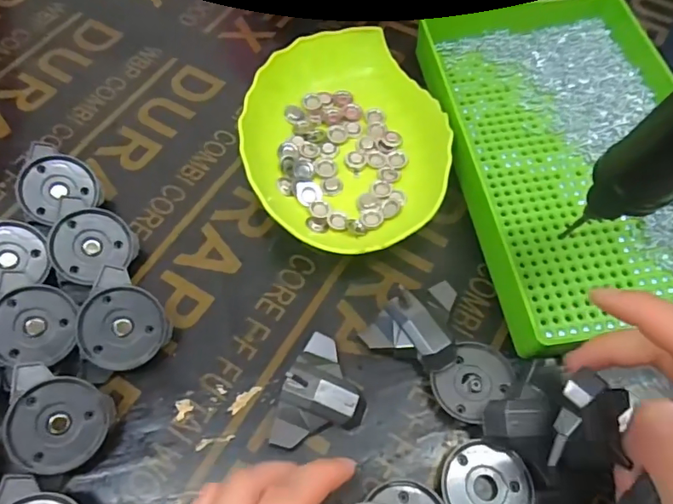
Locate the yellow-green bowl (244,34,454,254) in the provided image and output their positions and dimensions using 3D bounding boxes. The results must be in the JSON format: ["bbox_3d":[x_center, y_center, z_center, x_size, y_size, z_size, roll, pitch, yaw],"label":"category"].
[{"bbox_3d":[0.006,-0.069,0.320,0.120,0.034,0.170,-7,62,-4],"label":"yellow-green bowl"}]

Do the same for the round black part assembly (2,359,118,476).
[{"bbox_3d":[-0.137,0.081,0.242,0.049,0.018,0.042,29,67,-15],"label":"round black part assembly"}]

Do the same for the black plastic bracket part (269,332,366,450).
[{"bbox_3d":[-0.006,0.072,0.252,0.040,0.022,0.056,13,62,7],"label":"black plastic bracket part"}]

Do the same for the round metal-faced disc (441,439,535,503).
[{"bbox_3d":[0.071,0.111,0.236,0.040,0.009,0.040,0,62,0],"label":"round metal-faced disc"}]

